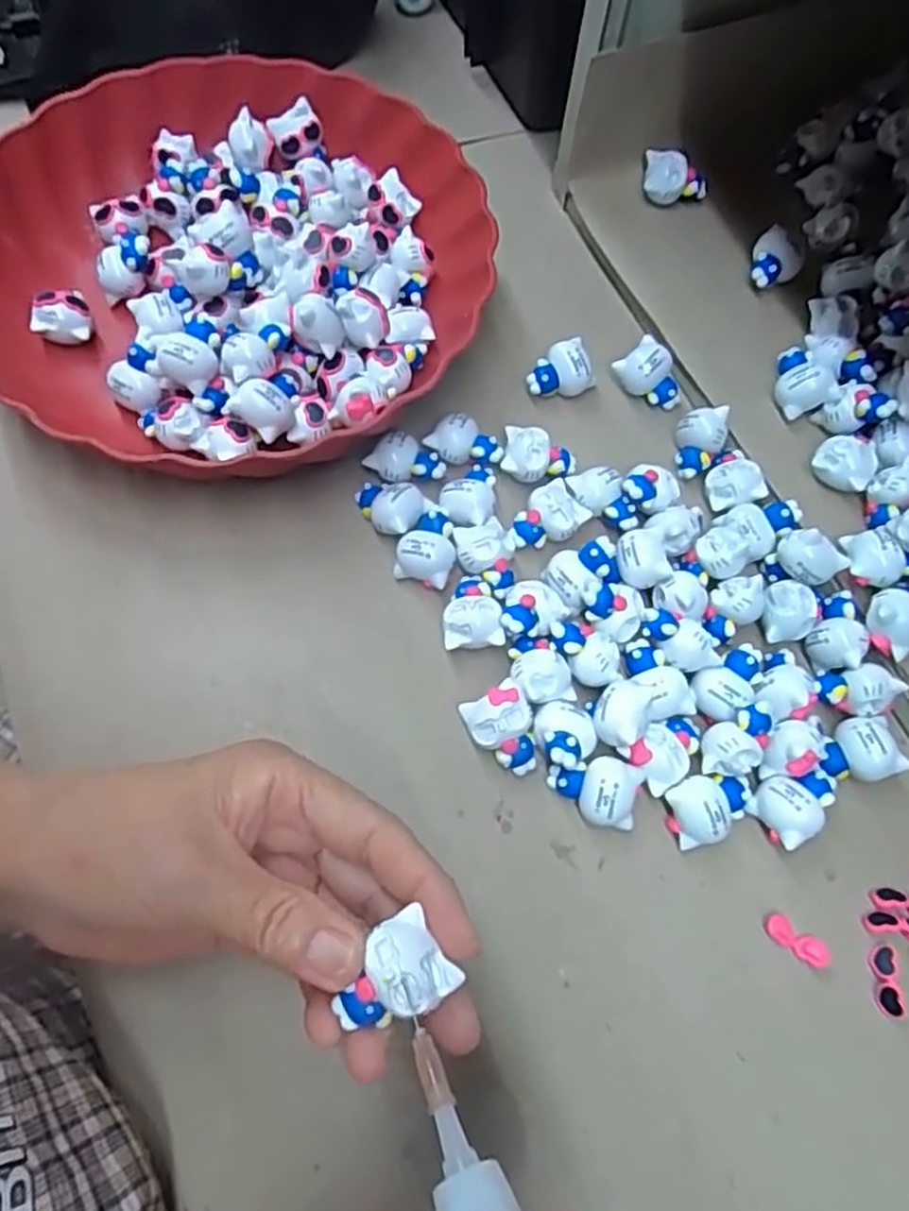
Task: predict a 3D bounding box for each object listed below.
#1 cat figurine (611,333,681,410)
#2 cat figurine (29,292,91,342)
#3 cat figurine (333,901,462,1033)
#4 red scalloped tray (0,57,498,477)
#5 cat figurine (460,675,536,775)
[{"bbox_3d":[0.097,-0.112,0.368,0.022,0.018,0.033,-42,77,-16],"label":"cat figurine"},{"bbox_3d":[-0.186,-0.135,0.359,0.027,0.021,0.018,-31,74,-13],"label":"cat figurine"},{"bbox_3d":[-0.018,0.101,0.207,0.031,0.014,0.023,-30,74,-13],"label":"cat figurine"},{"bbox_3d":[-0.108,-0.167,0.360,0.228,0.042,0.227,22,70,6],"label":"red scalloped tray"},{"bbox_3d":[0.020,0.050,0.300,0.024,0.019,0.034,-24,72,-11],"label":"cat figurine"}]

